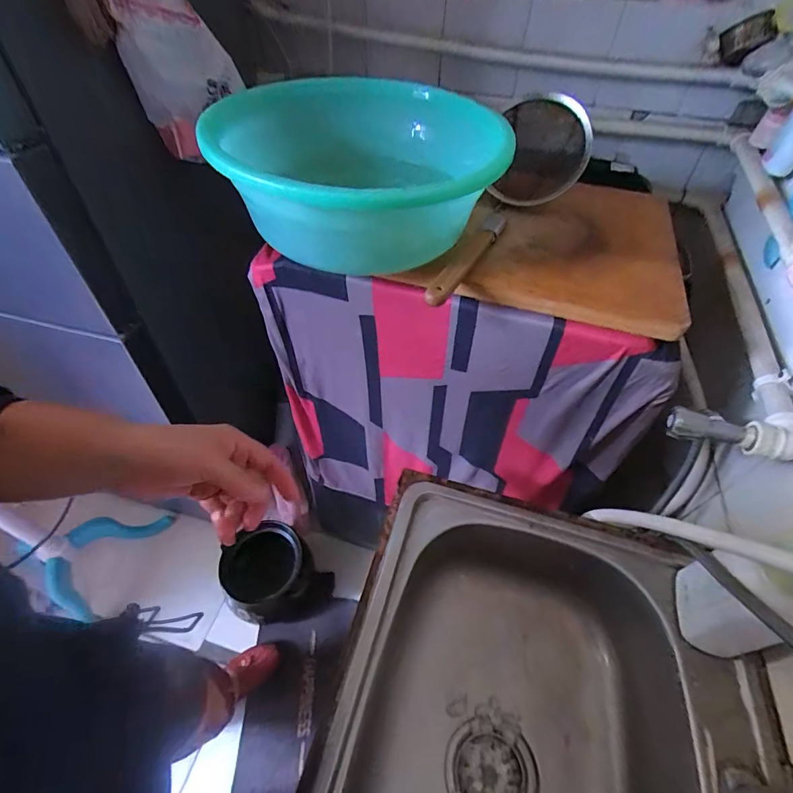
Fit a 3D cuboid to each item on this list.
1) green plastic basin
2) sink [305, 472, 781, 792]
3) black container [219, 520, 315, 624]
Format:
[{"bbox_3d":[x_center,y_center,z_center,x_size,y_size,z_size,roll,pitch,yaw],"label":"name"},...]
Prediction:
[{"bbox_3d":[-0.048,-0.259,0.495,0.292,0.121,0.309,1,50,-2],"label":"green plastic basin"},{"bbox_3d":[0.119,0.383,0.443,0.386,0.164,0.526,15,51,10],"label":"sink"},{"bbox_3d":[-0.312,0.431,1.043,0.196,0.141,0.192,-8,51,-10],"label":"black container"}]

